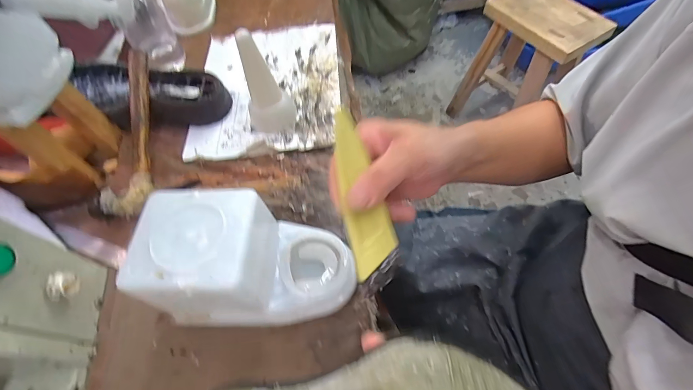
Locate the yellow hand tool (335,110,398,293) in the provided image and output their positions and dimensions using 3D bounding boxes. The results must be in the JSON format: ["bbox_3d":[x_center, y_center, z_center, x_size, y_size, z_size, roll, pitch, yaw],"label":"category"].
[{"bbox_3d":[0.011,-0.001,0.244,0.032,0.011,0.134,-11,76,-3],"label":"yellow hand tool"}]

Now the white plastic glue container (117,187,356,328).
[{"bbox_3d":[-0.095,0.067,0.340,0.193,0.117,0.105,-1,59,3],"label":"white plastic glue container"}]

